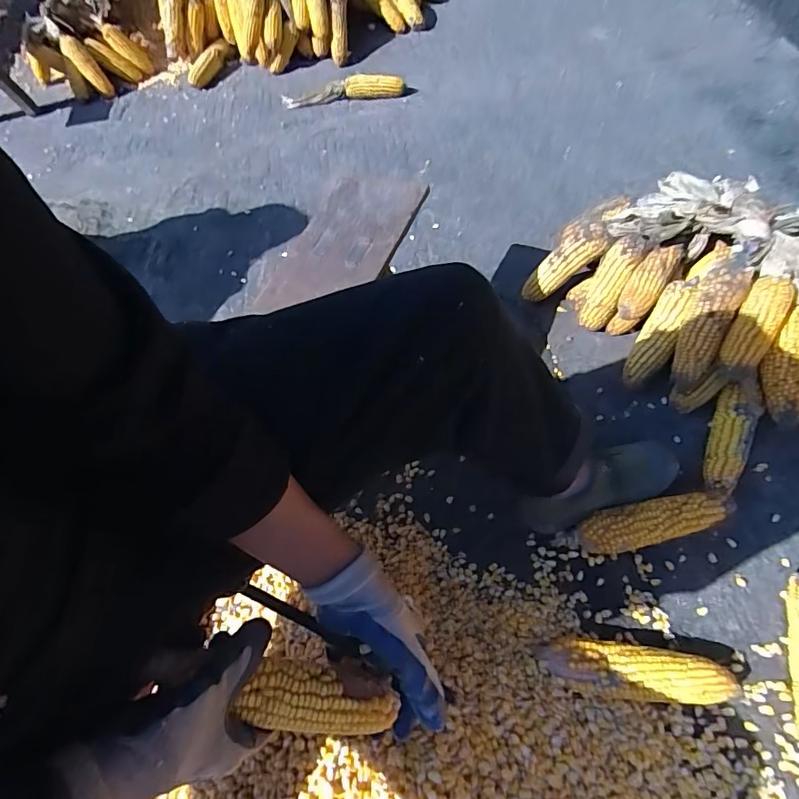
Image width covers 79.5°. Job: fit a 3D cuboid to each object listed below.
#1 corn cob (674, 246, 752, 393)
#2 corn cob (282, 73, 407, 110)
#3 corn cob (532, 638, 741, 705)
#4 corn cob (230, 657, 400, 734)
[{"bbox_3d":[0.443,-0.107,0.695,0.054,0.197,0.043,16,21,13],"label":"corn cob"},{"bbox_3d":[-0.158,-0.866,1.343,0.352,0.064,0.051,-9,59,0],"label":"corn cob"},{"bbox_3d":[0.274,0.320,0.565,0.221,0.057,0.061,0,60,7],"label":"corn cob"},{"bbox_3d":[-0.062,0.225,0.367,0.114,0.036,0.048,18,55,-23],"label":"corn cob"}]

